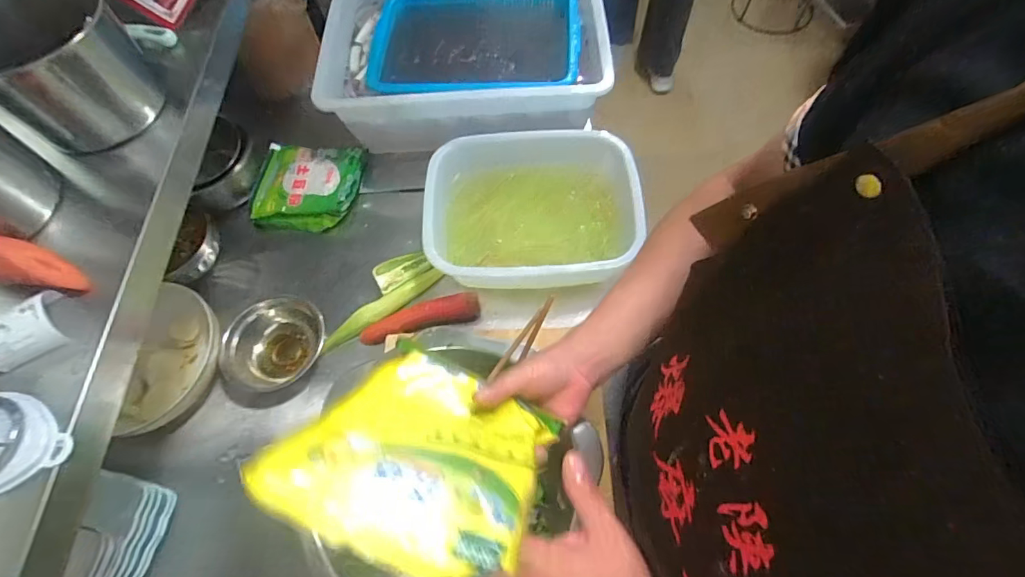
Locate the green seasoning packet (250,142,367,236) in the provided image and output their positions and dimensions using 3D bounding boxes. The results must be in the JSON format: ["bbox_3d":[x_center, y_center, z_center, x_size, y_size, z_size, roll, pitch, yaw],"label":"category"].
[{"bbox_3d":[-0.372,-0.183,0.881,0.185,0.053,0.176,4,64,5],"label":"green seasoning packet"}]

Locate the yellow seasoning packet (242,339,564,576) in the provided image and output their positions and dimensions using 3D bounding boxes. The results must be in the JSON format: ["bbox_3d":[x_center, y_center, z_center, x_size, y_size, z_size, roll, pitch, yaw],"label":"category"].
[{"bbox_3d":[-0.059,0.115,0.356,0.161,0.208,0.028,17,105,10],"label":"yellow seasoning packet"}]

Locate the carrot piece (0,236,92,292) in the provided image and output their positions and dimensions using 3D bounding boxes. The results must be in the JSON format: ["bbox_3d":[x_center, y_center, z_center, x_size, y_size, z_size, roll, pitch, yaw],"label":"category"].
[{"bbox_3d":[-0.435,-0.021,0.431,0.097,0.032,0.034,16,63,-18],"label":"carrot piece"}]

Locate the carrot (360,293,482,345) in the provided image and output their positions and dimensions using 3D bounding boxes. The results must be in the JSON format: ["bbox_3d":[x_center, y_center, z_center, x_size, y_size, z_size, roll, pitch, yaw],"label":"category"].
[{"bbox_3d":[-0.143,0.047,0.743,0.186,0.034,0.036,-16,64,-4],"label":"carrot"}]

